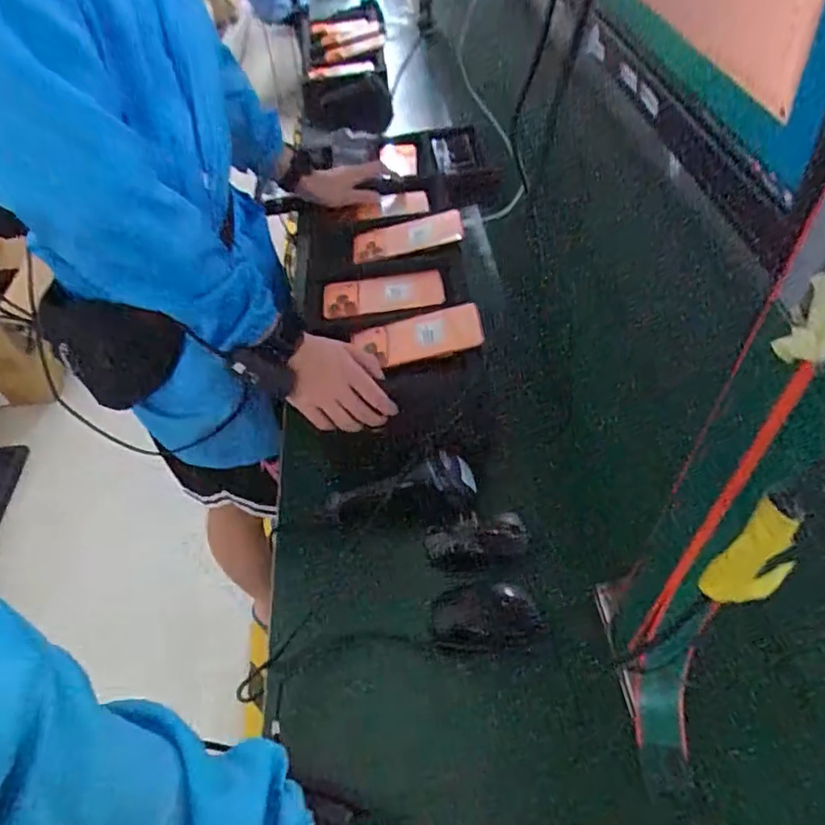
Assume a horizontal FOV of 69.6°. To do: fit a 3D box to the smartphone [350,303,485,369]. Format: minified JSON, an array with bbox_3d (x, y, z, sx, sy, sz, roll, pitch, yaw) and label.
[{"bbox_3d":[0.006,-0.092,0.732,0.158,0.015,0.067,-13,55,8],"label":"smartphone"}]

